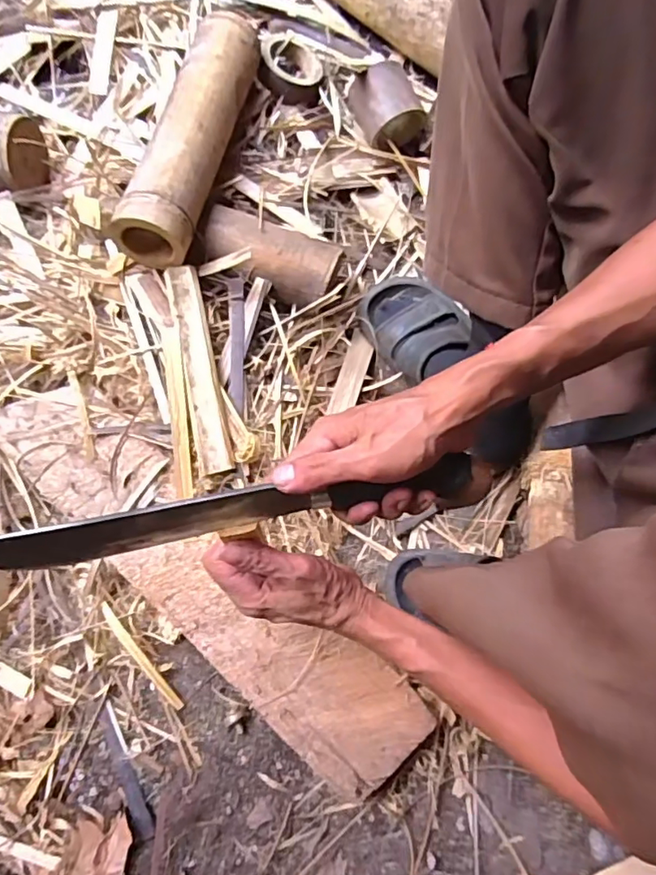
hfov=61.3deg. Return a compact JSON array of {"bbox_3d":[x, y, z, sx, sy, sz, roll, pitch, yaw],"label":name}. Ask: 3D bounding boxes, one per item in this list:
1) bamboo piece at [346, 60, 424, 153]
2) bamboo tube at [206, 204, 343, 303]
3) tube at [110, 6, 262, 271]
[{"bbox_3d":[0.072,-0.416,0.696,0.078,0.065,0.087,-36,80,-8],"label":"bamboo piece"},{"bbox_3d":[-0.066,-0.212,0.653,0.156,0.065,0.082,18,78,4],"label":"bamboo tube"},{"bbox_3d":[-0.151,-0.355,0.618,0.077,0.075,0.334,13,77,3],"label":"tube"}]

